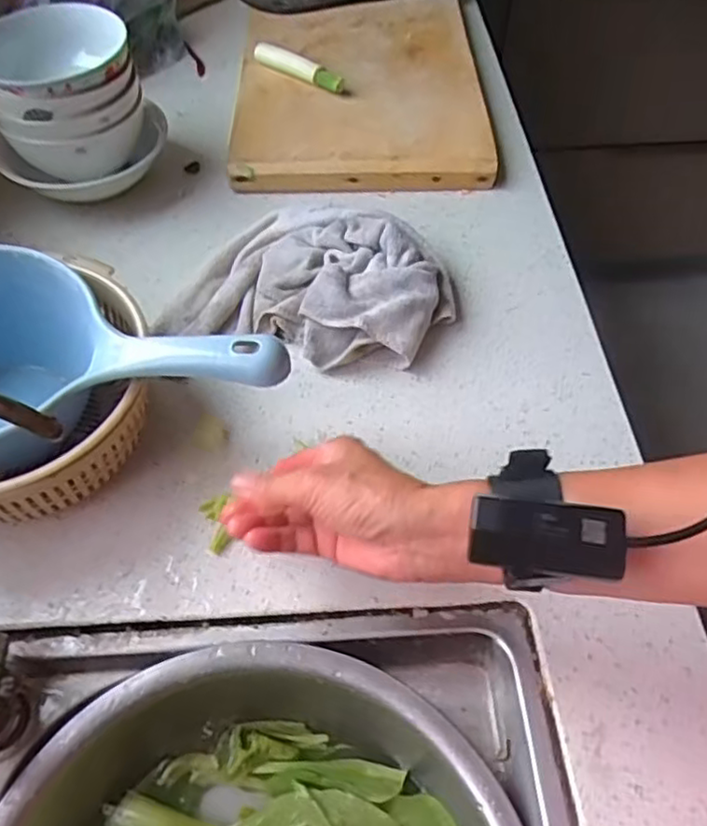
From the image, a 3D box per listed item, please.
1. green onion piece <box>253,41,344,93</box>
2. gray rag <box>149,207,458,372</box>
[{"bbox_3d":[-0.064,-0.389,0.755,0.123,0.021,0.024,30,59,21],"label":"green onion piece"},{"bbox_3d":[-0.034,-0.116,0.586,0.228,0.049,0.153,14,55,11],"label":"gray rag"}]

